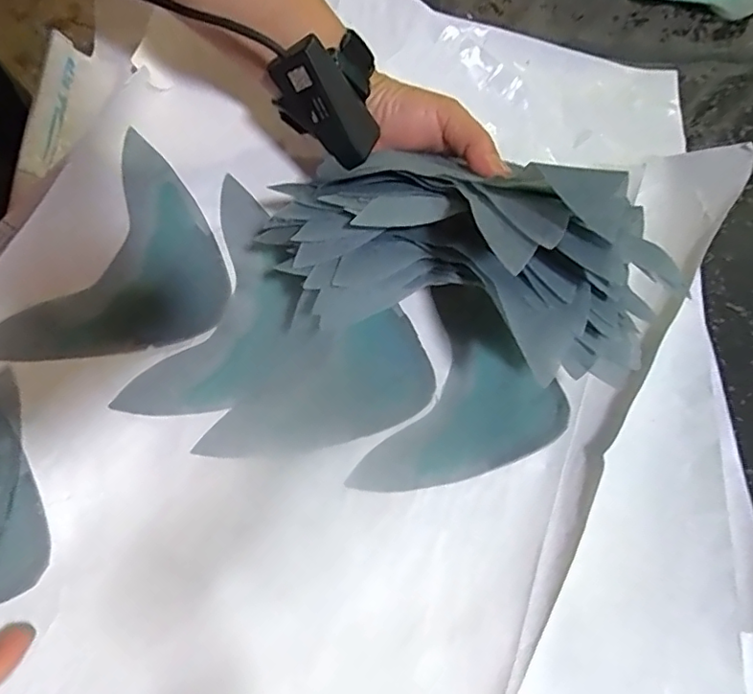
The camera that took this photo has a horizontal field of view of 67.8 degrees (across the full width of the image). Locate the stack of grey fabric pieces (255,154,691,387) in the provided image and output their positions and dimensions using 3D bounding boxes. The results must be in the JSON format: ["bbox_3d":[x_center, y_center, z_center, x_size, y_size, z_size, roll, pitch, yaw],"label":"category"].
[{"bbox_3d":[0.045,-0.053,0.298,0.207,0.087,0.100,14,71,16],"label":"stack of grey fabric pieces"}]

